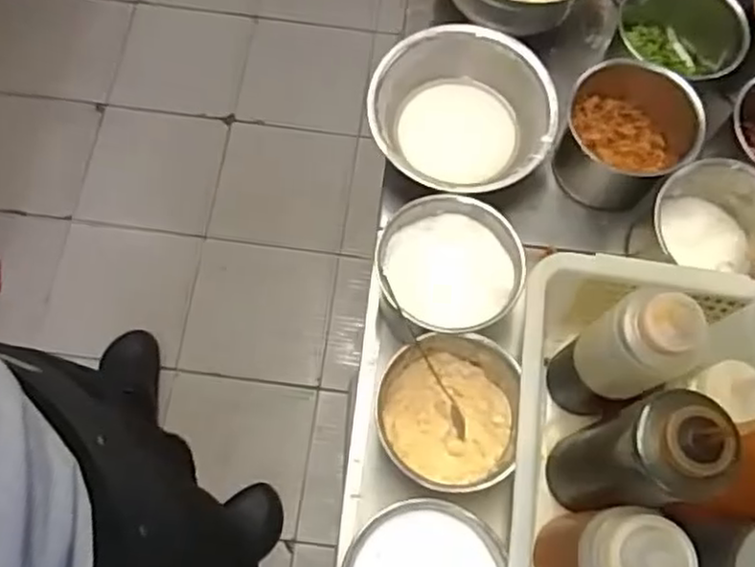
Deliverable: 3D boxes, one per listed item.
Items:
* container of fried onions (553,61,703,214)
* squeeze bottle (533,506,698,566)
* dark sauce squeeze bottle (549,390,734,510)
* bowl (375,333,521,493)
[{"bbox_3d":[0.235,-0.143,0.671,0.110,0.100,0.114,0,70,-1],"label":"container of fried onions"},{"bbox_3d":[0.161,0.196,0.502,0.060,0.166,0.064,10,70,2],"label":"squeeze bottle"},{"bbox_3d":[0.175,0.125,0.498,0.059,0.204,0.064,0,70,-1],"label":"dark sauce squeeze bottle"},{"bbox_3d":[0.055,0.109,0.577,0.109,0.088,0.115,0,70,-1],"label":"bowl"}]

